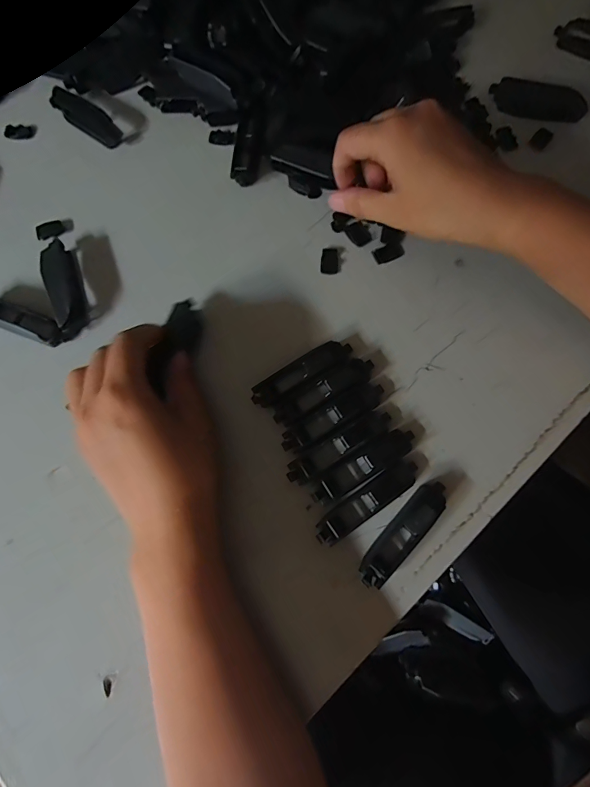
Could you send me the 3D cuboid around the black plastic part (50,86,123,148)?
[{"bbox_3d":[-0.176,-0.230,0.341,0.065,0.017,0.020,29,78,9],"label":"black plastic part"}]

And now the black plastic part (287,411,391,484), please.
[{"bbox_3d":[0.029,0.033,0.264,0.075,0.017,0.016,-32,77,-7],"label":"black plastic part"}]

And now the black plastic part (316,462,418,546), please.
[{"bbox_3d":[0.046,0.068,0.256,0.074,0.014,0.018,-35,77,-7],"label":"black plastic part"}]

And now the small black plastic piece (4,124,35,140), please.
[{"bbox_3d":[-0.233,-0.221,0.346,0.022,0.004,0.013,-9,75,-1],"label":"small black plastic piece"}]

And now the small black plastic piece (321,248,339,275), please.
[{"bbox_3d":[0.026,-0.100,0.307,0.013,0.004,0.021,2,75,2],"label":"small black plastic piece"}]

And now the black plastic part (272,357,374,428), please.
[{"bbox_3d":[0.020,-0.002,0.276,0.074,0.013,0.019,-31,77,-6],"label":"black plastic part"}]

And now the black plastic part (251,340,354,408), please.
[{"bbox_3d":[0.006,-0.013,0.280,0.073,0.014,0.019,-31,77,-7],"label":"black plastic part"}]

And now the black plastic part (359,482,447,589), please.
[{"bbox_3d":[0.067,0.084,0.249,0.017,0.019,0.073,41,80,11],"label":"black plastic part"}]

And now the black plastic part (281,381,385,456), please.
[{"bbox_3d":[0.026,0.015,0.269,0.075,0.019,0.021,-31,77,-7],"label":"black plastic part"}]

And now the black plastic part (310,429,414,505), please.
[{"bbox_3d":[0.044,0.046,0.263,0.074,0.013,0.019,-31,77,-6],"label":"black plastic part"}]

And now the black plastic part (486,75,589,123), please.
[{"bbox_3d":[0.198,-0.237,0.331,0.075,0.016,0.020,17,76,6],"label":"black plastic part"}]

